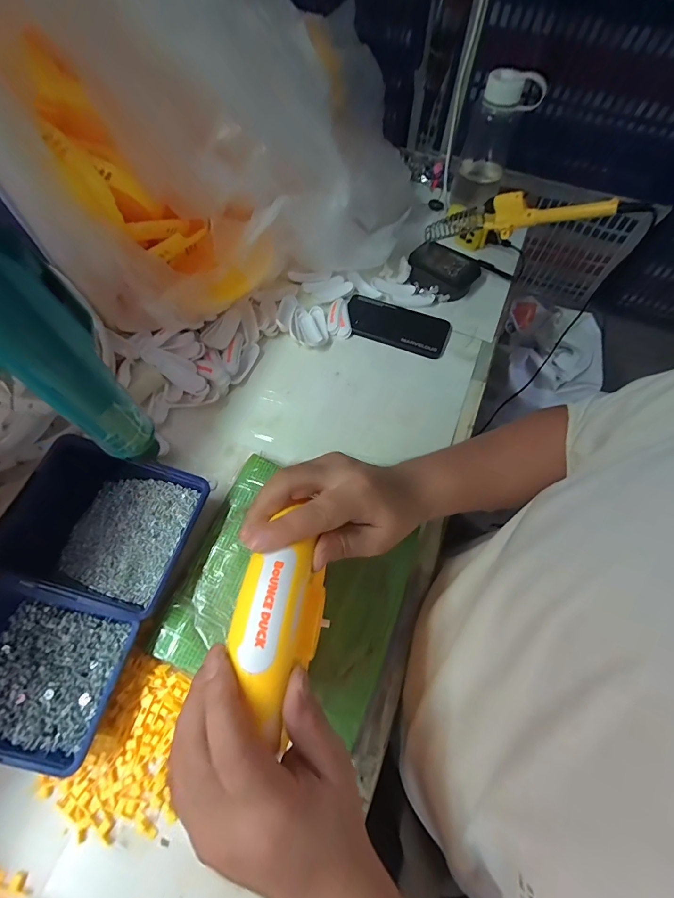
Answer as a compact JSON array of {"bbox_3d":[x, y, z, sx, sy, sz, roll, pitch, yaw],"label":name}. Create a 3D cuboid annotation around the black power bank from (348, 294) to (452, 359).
[{"bbox_3d":[0.091,-0.190,0.570,0.156,0.010,0.077,21,65,8],"label":"black power bank"}]

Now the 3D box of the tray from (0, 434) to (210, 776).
[{"bbox_3d":[-0.254,0.129,0.366,0.177,0.063,0.264,15,64,5],"label":"tray"}]

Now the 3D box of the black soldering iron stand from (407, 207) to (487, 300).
[{"bbox_3d":[0.171,-0.302,0.576,0.111,0.100,0.083,22,65,8],"label":"black soldering iron stand"}]

